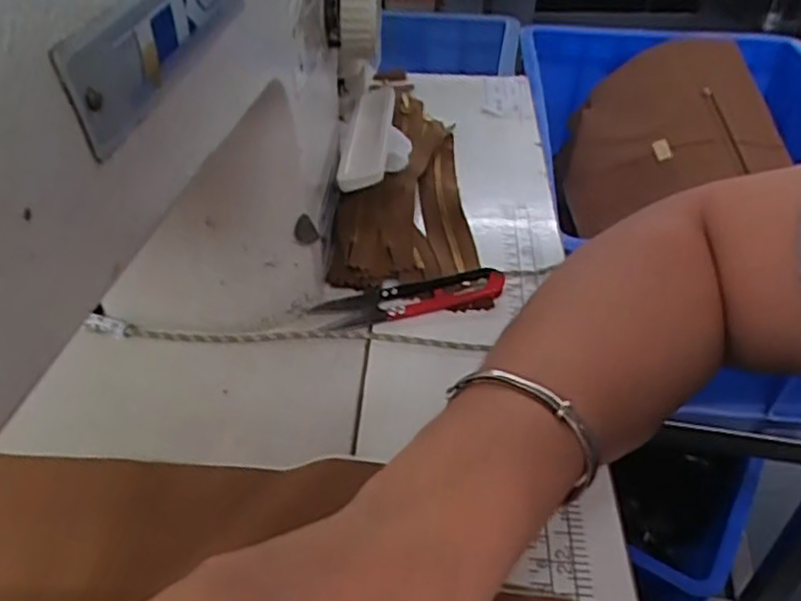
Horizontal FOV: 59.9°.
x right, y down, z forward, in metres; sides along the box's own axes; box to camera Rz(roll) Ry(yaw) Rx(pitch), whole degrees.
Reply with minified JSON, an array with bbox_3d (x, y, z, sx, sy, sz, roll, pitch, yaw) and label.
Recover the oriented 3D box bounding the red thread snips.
[{"bbox_3d":[0.006,-0.004,0.378,0.101,0.013,0.024,-9,40,-12],"label":"red thread snips"}]

